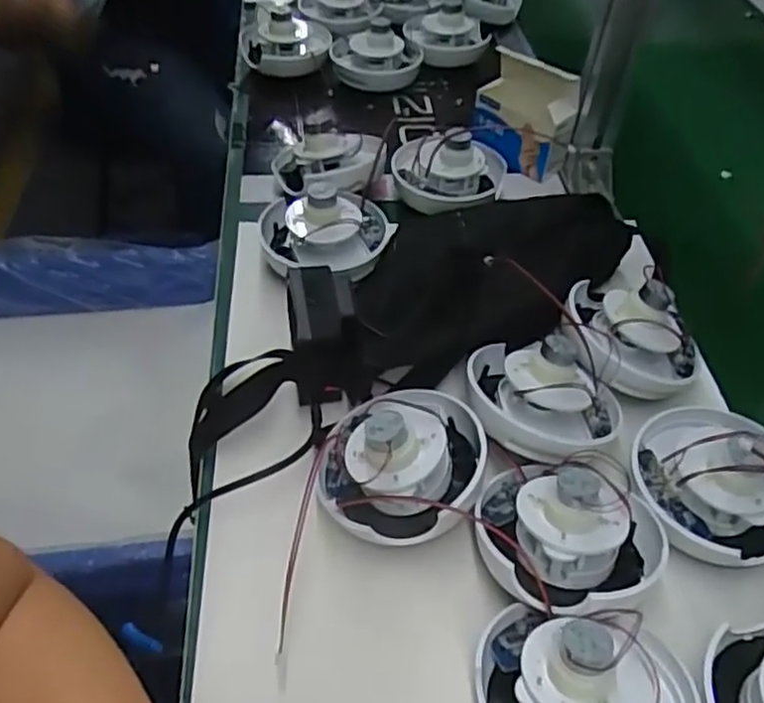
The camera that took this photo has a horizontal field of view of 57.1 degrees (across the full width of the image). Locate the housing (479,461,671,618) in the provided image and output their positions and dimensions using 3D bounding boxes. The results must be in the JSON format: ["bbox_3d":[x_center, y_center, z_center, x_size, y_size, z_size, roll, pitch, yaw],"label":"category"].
[{"bbox_3d":[0.112,0.097,0.408,0.107,0.048,0.102,23,48,15],"label":"housing"}]

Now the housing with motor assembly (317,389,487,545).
[{"bbox_3d":[0.014,0.057,0.436,0.102,0.049,0.104,7,46,0],"label":"housing with motor assembly"}]

